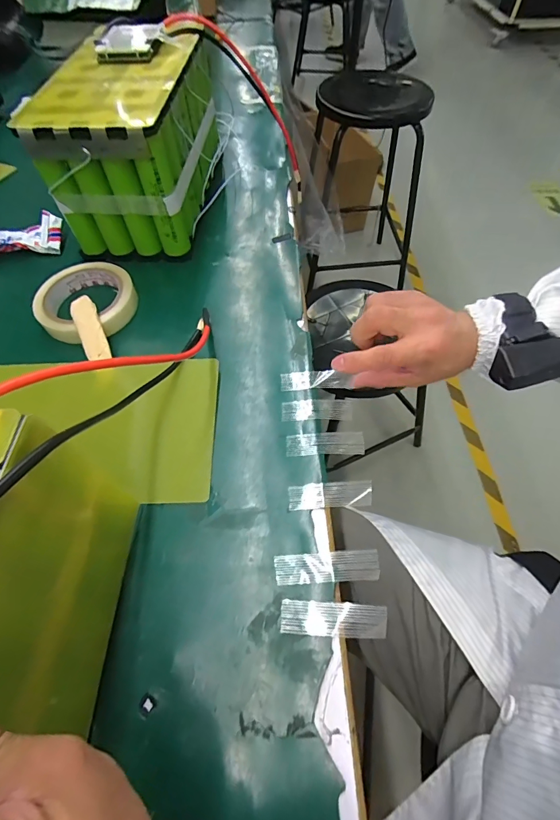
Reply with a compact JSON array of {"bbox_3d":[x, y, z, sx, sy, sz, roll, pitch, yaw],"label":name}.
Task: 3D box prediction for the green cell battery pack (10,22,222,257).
[{"bbox_3d":[-0.168,-0.329,0.456,0.137,0.140,0.250,6,58,4],"label":"green cell battery pack"}]

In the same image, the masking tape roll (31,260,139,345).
[{"bbox_3d":[-0.209,-0.117,0.413,0.101,0.025,0.101,0,58,0],"label":"masking tape roll"}]

